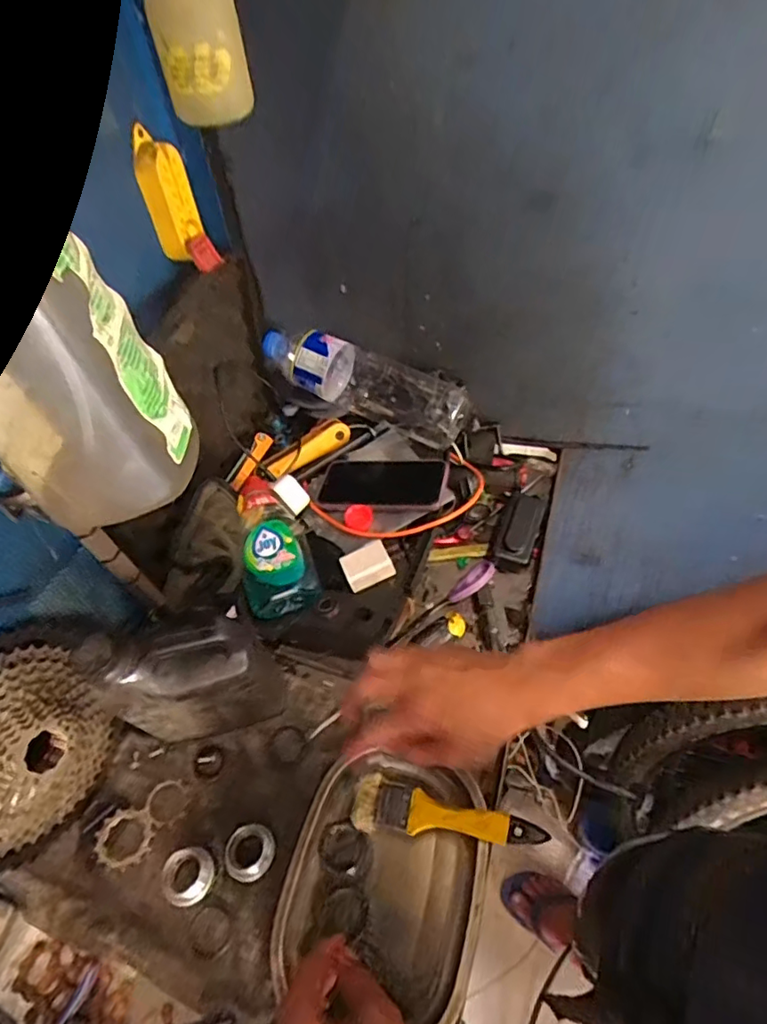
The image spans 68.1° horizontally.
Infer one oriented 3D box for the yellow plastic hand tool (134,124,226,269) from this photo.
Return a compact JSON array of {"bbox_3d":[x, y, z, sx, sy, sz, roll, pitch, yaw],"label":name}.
[{"bbox_3d":[-0.206,-0.304,0.561,0.053,0.122,0.034,-20,51,-13],"label":"yellow plastic hand tool"}]

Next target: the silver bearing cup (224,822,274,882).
[{"bbox_3d":[-0.118,0.300,0.501,0.039,0.020,0.043,29,57,26],"label":"silver bearing cup"}]

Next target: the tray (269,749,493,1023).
[{"bbox_3d":[0.003,0.305,0.480,0.159,0.042,0.178,12,51,14],"label":"tray"}]

